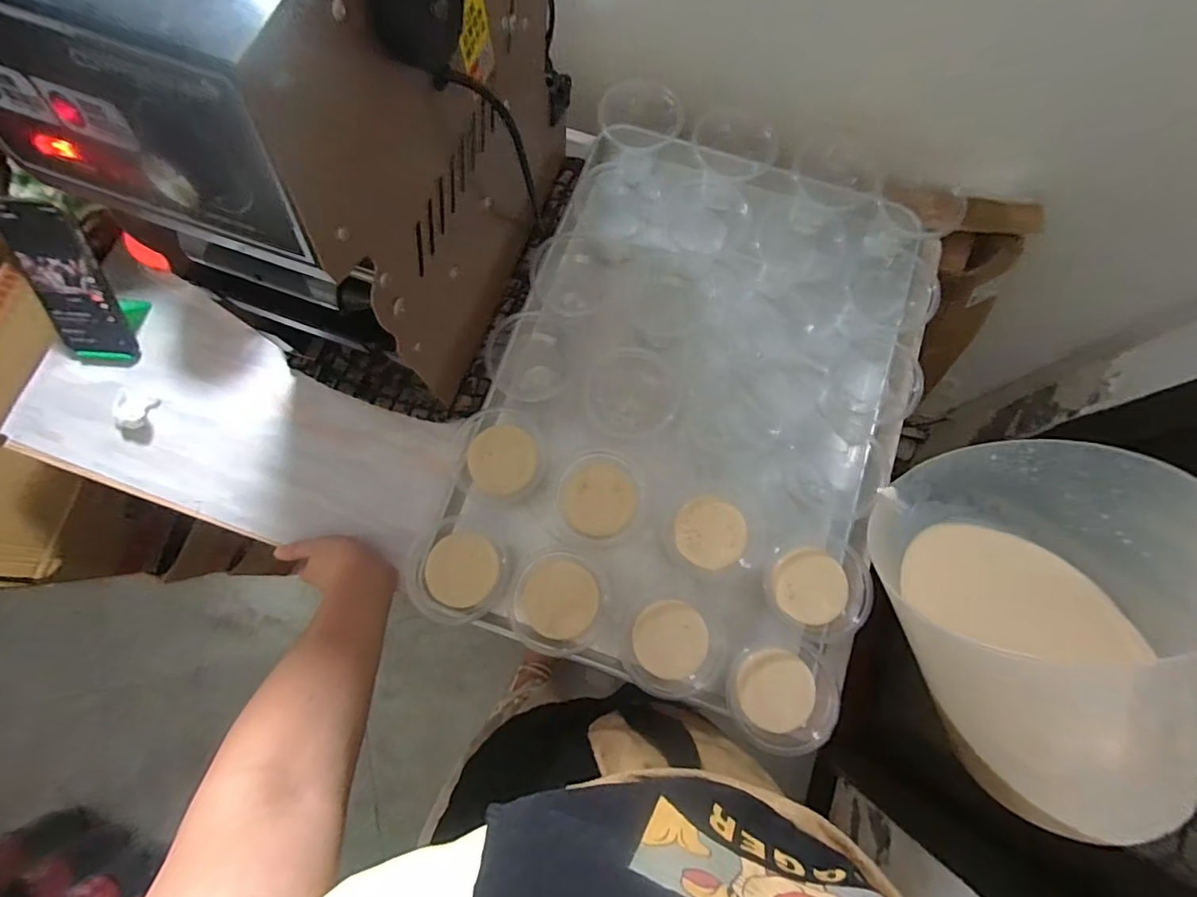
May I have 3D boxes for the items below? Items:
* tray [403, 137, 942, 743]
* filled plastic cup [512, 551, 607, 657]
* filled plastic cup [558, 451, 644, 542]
[{"bbox_3d":[0.105,-0.052,0.561,0.434,0.079,0.564,20,78,4],"label":"tray"},{"bbox_3d":[-0.035,0.147,0.511,0.081,0.084,0.086,10,78,2],"label":"filled plastic cup"},{"bbox_3d":[0.005,0.048,0.536,0.081,0.075,0.085,0,78,0],"label":"filled plastic cup"}]

